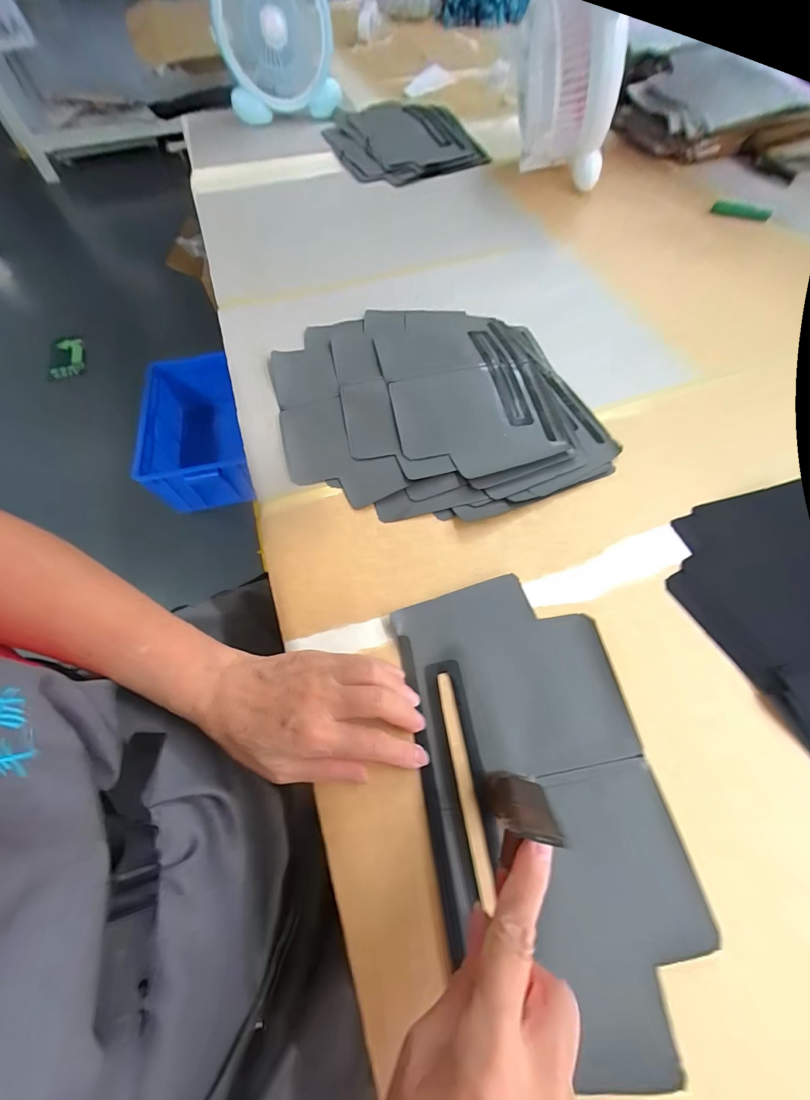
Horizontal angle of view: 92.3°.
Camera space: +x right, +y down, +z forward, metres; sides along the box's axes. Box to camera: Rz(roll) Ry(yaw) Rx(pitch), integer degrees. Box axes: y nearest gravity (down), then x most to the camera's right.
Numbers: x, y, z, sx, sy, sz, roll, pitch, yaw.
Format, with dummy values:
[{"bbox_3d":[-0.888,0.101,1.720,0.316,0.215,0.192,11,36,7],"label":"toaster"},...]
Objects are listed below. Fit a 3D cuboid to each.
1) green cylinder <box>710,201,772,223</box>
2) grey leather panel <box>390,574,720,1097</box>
[{"bbox_3d":[0.531,-0.535,0.615,0.084,0.019,0.014,16,64,9],"label":"green cylinder"},{"bbox_3d":[0.095,0.160,0.280,0.162,0.010,0.285,-10,62,-4],"label":"grey leather panel"}]

